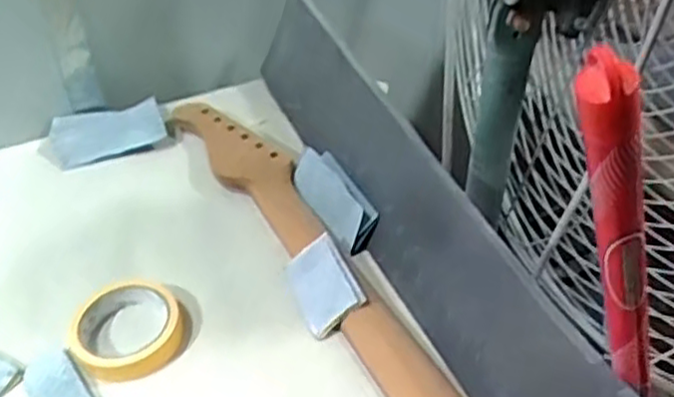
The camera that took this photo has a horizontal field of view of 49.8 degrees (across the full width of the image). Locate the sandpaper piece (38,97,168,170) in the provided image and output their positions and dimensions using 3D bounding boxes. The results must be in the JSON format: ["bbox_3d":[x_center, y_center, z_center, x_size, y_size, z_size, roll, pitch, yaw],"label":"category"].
[{"bbox_3d":[-0.271,-0.078,0.843,0.136,0.038,0.074,-12,43,-13],"label":"sandpaper piece"}]

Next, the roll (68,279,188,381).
[{"bbox_3d":[-0.182,0.115,0.635,0.093,0.027,0.089,0,41,0],"label":"roll"}]

